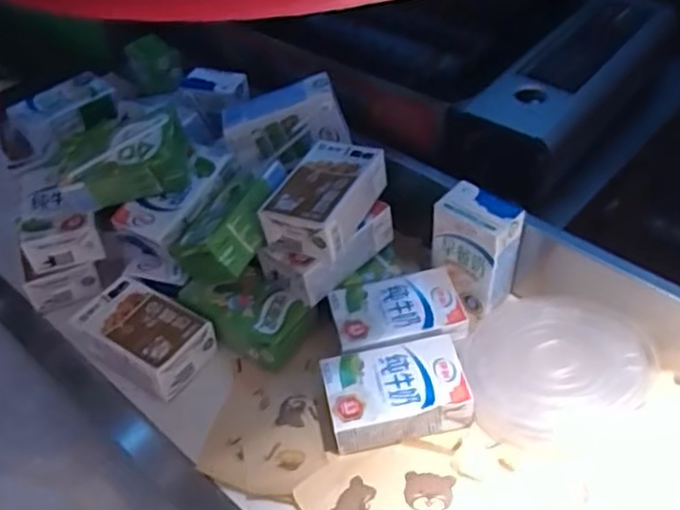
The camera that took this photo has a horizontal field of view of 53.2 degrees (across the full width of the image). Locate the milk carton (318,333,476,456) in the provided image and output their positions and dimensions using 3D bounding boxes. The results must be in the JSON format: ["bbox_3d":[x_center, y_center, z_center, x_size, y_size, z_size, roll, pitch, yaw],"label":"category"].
[{"bbox_3d":[0.043,0.110,0.535,0.107,0.039,0.065,-11,46,-5],"label":"milk carton"}]

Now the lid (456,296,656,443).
[{"bbox_3d":[0.165,0.086,0.531,0.137,0.023,0.127,1,41,28],"label":"lid"}]

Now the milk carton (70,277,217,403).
[{"bbox_3d":[-0.169,0.069,0.590,0.105,0.041,0.071,28,54,28],"label":"milk carton"}]

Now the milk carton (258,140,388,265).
[{"bbox_3d":[-0.014,-0.050,0.580,0.069,0.039,0.106,17,50,20],"label":"milk carton"}]

